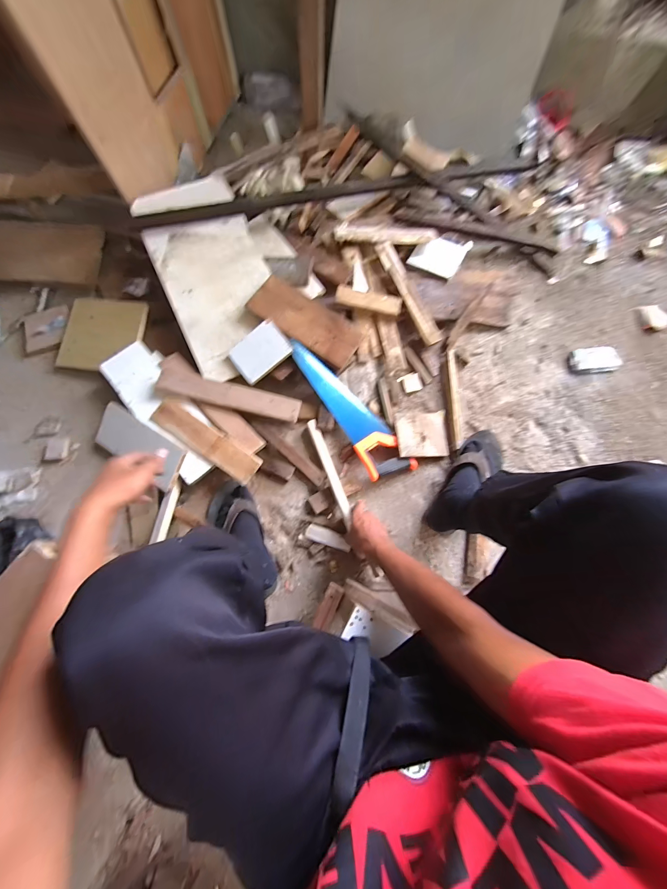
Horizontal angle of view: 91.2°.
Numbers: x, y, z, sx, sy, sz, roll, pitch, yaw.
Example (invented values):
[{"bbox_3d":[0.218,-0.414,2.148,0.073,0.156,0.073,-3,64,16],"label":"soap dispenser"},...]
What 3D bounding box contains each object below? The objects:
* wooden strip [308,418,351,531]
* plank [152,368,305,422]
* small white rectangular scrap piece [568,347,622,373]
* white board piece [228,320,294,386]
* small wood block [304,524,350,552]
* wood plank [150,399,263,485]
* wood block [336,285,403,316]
[{"bbox_3d":[-0.007,0.063,0.778,0.024,0.017,0.259,-20,78,-5],"label":"wooden strip"},{"bbox_3d":[-0.254,-0.120,0.799,0.348,0.022,0.066,11,73,6],"label":"plank"},{"bbox_3d":[0.718,-0.231,0.895,0.127,0.034,0.062,-4,78,-2],"label":"small white rectangular scrap piece"},{"bbox_3d":[-0.179,-0.227,0.804,0.141,0.019,0.103,-40,89,9],"label":"white board piece"},{"bbox_3d":[-0.012,0.223,0.778,0.108,0.006,0.033,18,74,8],"label":"small wood block"},{"bbox_3d":[-0.299,-0.011,0.763,0.286,0.010,0.070,33,71,8],"label":"wood plank"},{"bbox_3d":[0.096,-0.386,0.875,0.176,0.019,0.044,11,73,6],"label":"wood block"}]

